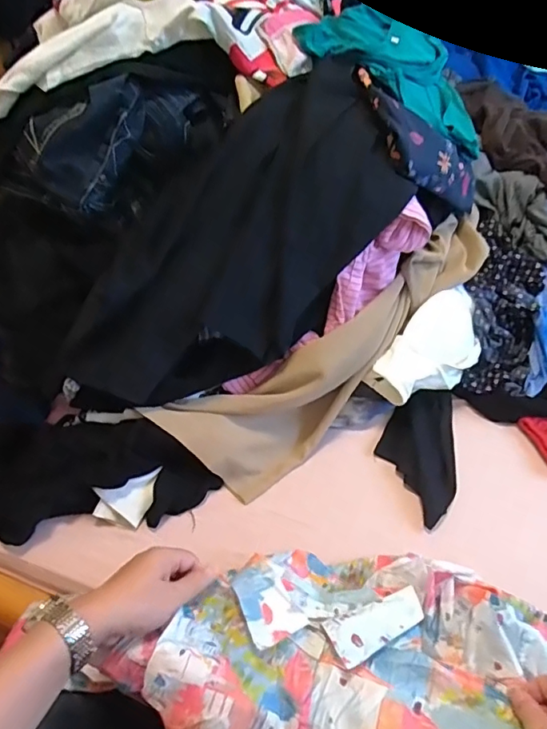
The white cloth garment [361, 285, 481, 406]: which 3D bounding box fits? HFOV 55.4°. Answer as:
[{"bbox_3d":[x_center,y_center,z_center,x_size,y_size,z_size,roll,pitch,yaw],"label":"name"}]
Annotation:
[{"bbox_3d":[0.234,-0.018,0.761,0.091,0.095,0.191,35,59,29],"label":"white cloth garment"}]

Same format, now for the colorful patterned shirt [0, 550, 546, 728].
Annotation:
[{"bbox_3d":[0.184,0.331,0.501,0.629,0.118,0.249,14,50,5],"label":"colorful patterned shirt"}]

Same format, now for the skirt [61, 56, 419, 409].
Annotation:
[{"bbox_3d":[-0.040,-0.141,0.675,0.521,0.202,0.174,-46,55,4],"label":"skirt"}]

